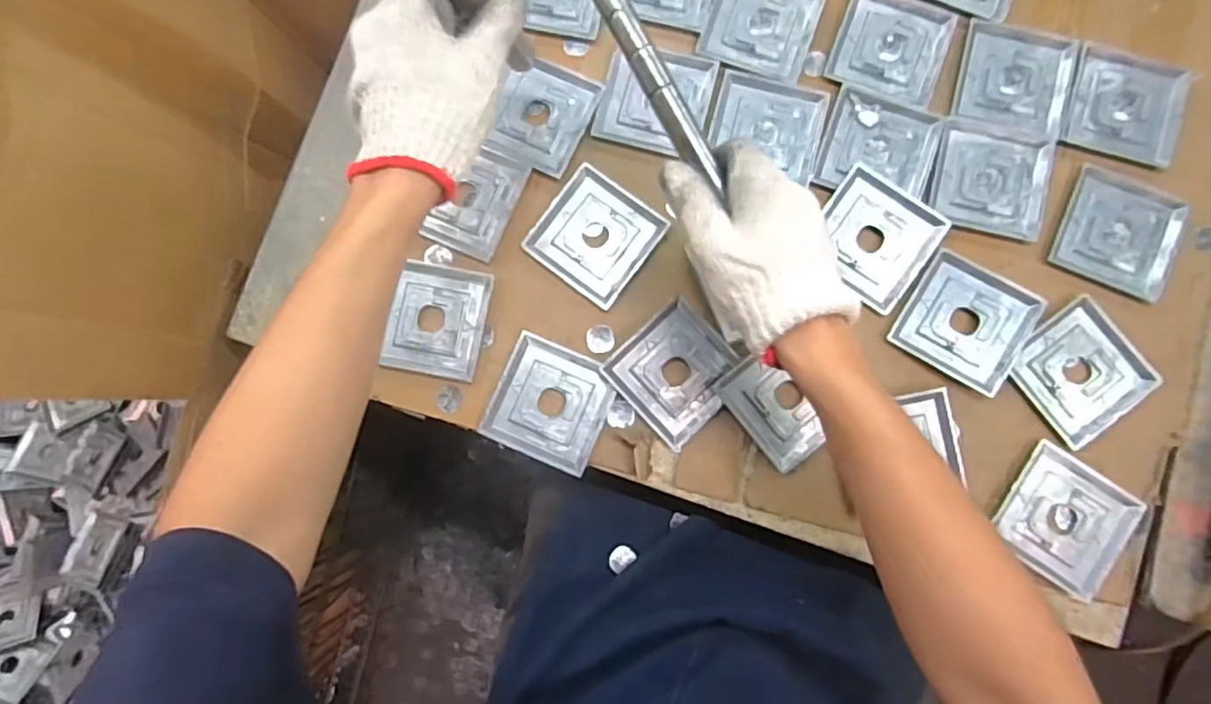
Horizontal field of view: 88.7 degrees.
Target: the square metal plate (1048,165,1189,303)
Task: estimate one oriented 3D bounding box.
[{"bbox_3d":[0.418,-0.095,0.505,0.089,0.011,0.090,23,85,4],"label":"square metal plate"}]

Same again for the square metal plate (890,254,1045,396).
[{"bbox_3d":[0.290,-0.025,0.495,0.092,0.017,0.096,34,86,5],"label":"square metal plate"}]

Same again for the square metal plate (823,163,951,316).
[{"bbox_3d":[0.219,-0.094,0.505,0.089,0.013,0.094,34,86,5],"label":"square metal plate"}]

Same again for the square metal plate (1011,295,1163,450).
[{"bbox_3d":[0.378,0.018,0.493,0.092,0.007,0.088,-38,84,-2],"label":"square metal plate"}]

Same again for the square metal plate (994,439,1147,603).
[{"bbox_3d":[0.358,0.131,0.478,0.090,0.006,0.090,33,86,5],"label":"square metal plate"}]

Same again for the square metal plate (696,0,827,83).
[{"bbox_3d":[0.135,-0.285,0.532,0.090,0.004,0.092,19,85,4],"label":"square metal plate"}]

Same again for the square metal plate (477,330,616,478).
[{"bbox_3d":[-0.044,0.042,0.501,0.090,0.008,0.090,23,85,4],"label":"square metal plate"}]

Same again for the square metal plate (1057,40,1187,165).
[{"bbox_3d":[0.437,-0.208,0.520,0.091,0.011,0.097,19,85,3],"label":"square metal plate"}]

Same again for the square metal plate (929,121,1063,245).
[{"bbox_3d":[0.320,-0.143,0.512,0.091,0.008,0.085,15,85,3],"label":"square metal plate"}]

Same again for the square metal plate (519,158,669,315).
[{"bbox_3d":[-0.009,-0.097,0.513,0.090,0.006,0.089,36,86,5],"label":"square metal plate"}]

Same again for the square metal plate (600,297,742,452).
[{"bbox_3d":[0.057,0.018,0.497,0.088,0.013,0.090,-43,84,-3],"label":"square metal plate"}]

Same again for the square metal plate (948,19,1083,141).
[{"bbox_3d":[0.346,-0.229,0.520,0.092,0.007,0.097,16,85,3],"label":"square metal plate"}]

